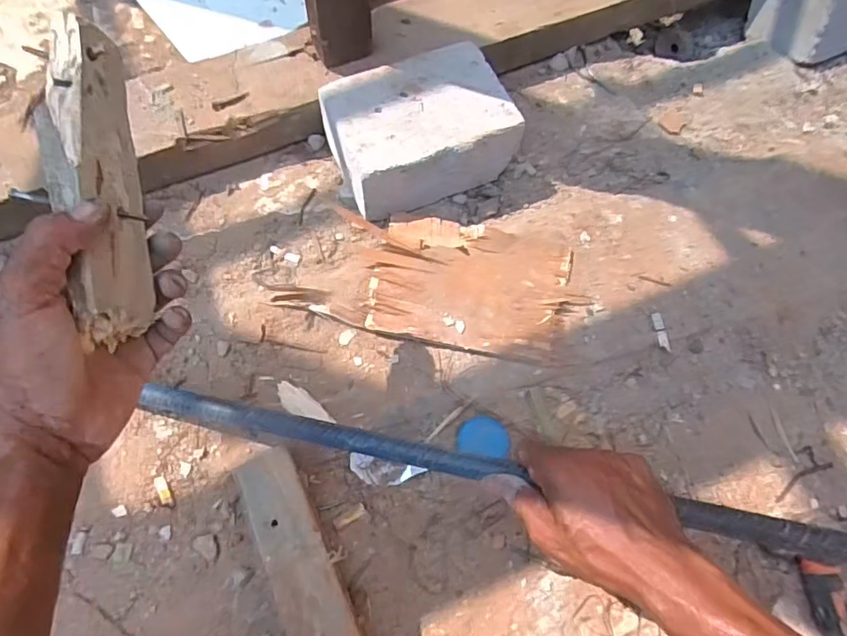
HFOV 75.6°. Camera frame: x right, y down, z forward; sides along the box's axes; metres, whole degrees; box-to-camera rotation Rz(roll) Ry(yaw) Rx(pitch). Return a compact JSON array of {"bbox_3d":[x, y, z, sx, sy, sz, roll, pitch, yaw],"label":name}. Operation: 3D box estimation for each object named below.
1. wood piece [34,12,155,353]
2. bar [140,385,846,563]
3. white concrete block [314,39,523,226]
[{"bbox_3d":[-0.182,-0.075,0.305,0.029,0.049,0.172,-6,91,-6],"label":"wood piece"},{"bbox_3d":[0.059,0.123,0.436,0.667,0.019,0.022,9,67,14],"label":"bar"},{"bbox_3d":[-0.007,-0.219,0.656,0.203,0.107,0.138,-23,71,-12],"label":"white concrete block"}]

